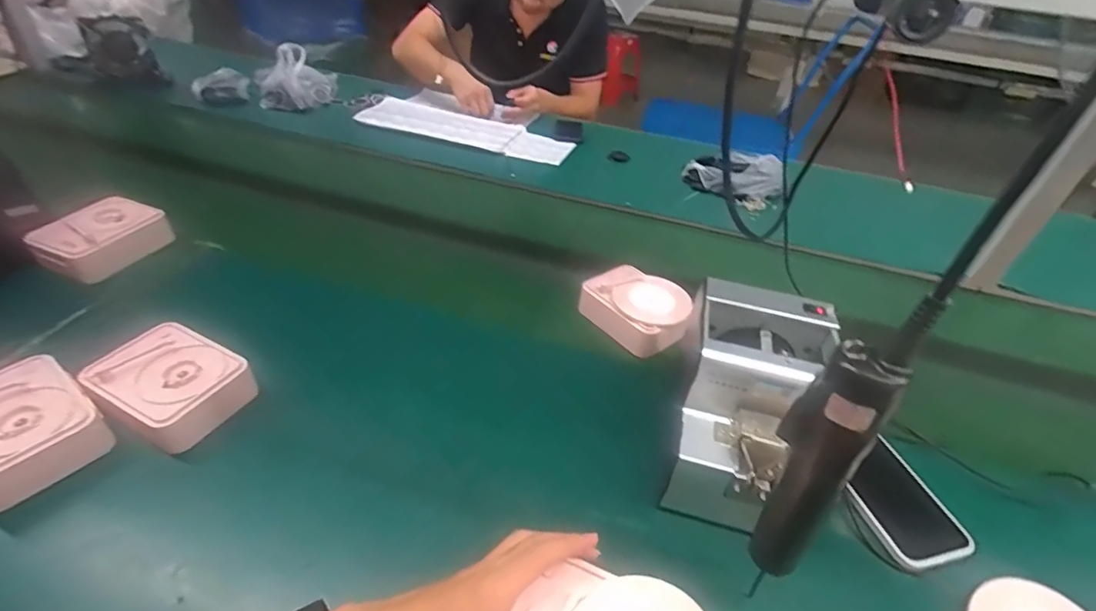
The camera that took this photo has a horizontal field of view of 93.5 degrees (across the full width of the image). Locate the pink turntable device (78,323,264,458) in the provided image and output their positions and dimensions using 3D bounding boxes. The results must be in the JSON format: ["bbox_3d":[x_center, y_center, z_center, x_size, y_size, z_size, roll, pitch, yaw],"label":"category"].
[{"bbox_3d":[-0.370,0.075,0.511,0.127,0.048,0.103,23,41,20],"label":"pink turntable device"}]

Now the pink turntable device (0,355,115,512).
[{"bbox_3d":[-0.469,0.110,0.458,0.110,0.053,0.096,29,43,26],"label":"pink turntable device"}]

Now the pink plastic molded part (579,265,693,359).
[{"bbox_3d":[0.119,0.005,0.668,0.104,0.043,0.134,-25,48,-34],"label":"pink plastic molded part"}]

